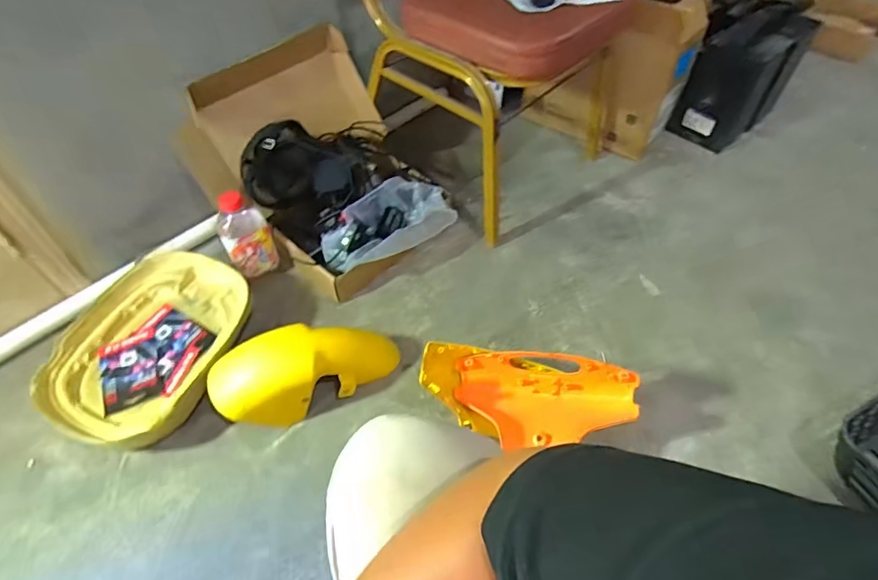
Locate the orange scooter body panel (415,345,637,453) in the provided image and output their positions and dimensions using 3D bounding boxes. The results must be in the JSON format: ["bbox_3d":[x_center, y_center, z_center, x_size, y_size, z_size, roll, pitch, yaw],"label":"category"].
[{"bbox_3d":[0.144,0.180,0.812,0.344,0.098,0.159,3,52,2],"label":"orange scooter body panel"}]

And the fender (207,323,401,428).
[{"bbox_3d":[-0.228,0.135,0.883,0.335,0.138,0.119,-10,52,-24],"label":"fender"}]

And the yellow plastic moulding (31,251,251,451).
[{"bbox_3d":[-0.542,0.103,0.933,0.297,0.097,0.379,13,54,10],"label":"yellow plastic moulding"}]

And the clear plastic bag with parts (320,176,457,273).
[{"bbox_3d":[-0.110,-0.152,1.057,0.297,0.090,0.128,-22,55,-17],"label":"clear plastic bag with parts"}]

